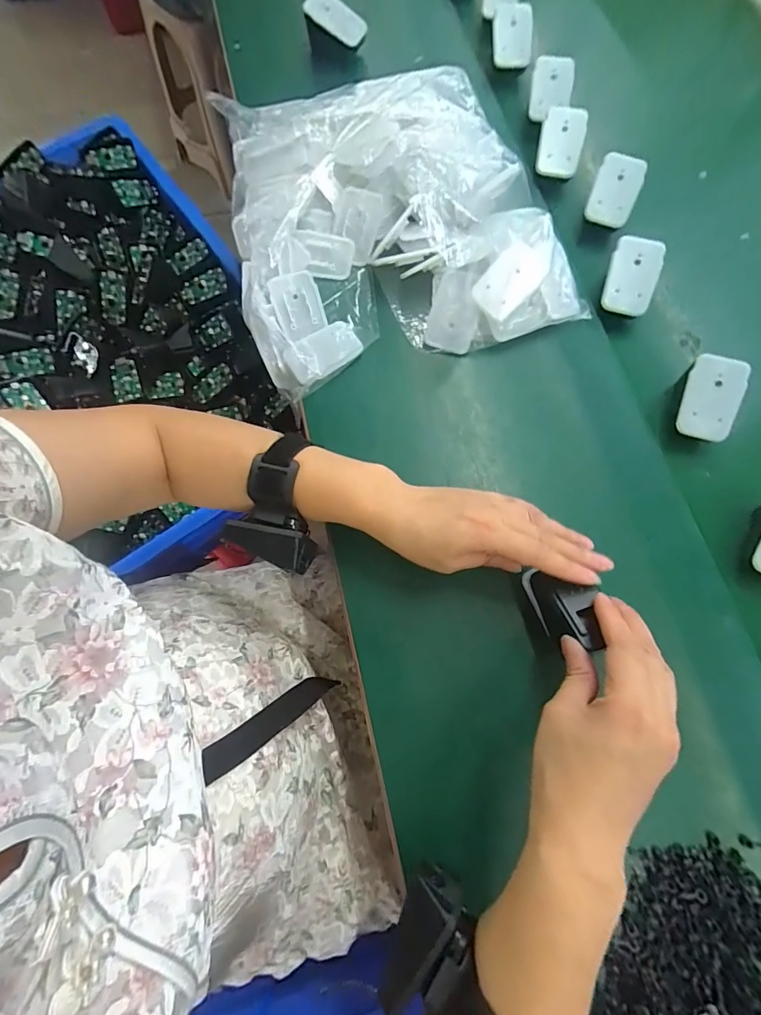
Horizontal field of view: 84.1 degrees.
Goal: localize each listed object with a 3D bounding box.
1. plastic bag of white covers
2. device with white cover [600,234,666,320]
[{"bbox_3d":[0.004,-0.285,0.414,0.299,0.081,0.303,-15,77,-2],"label":"plastic bag of white covers"},{"bbox_3d":[0.234,-0.215,0.392,0.045,0.009,0.067,12,102,2],"label":"device with white cover"}]

